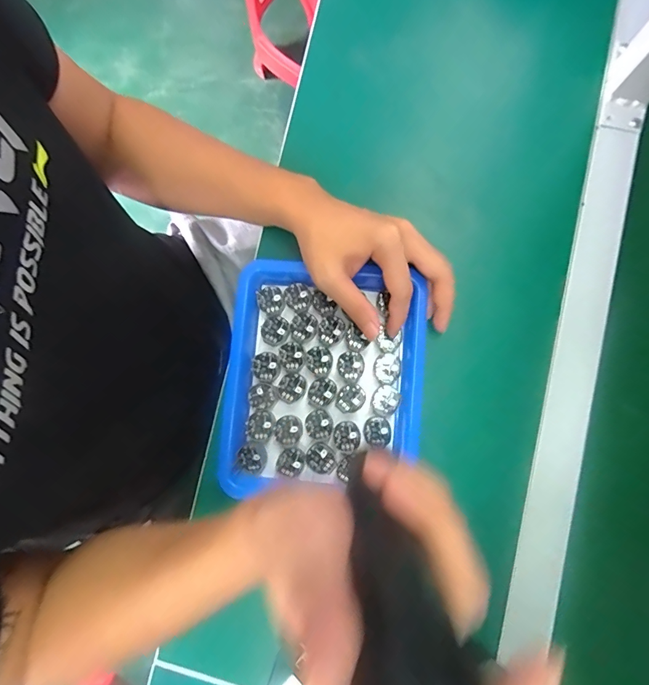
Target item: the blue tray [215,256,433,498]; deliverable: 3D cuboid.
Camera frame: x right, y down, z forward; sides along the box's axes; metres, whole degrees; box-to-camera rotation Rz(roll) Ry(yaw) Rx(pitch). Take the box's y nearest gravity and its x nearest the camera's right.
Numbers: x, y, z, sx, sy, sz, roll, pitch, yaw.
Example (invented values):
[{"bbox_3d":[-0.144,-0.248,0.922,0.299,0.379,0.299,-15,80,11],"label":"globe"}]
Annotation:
[{"bbox_3d":[-0.004,0.036,0.367,0.178,0.043,0.206,6,77,2],"label":"blue tray"}]

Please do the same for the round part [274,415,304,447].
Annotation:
[{"bbox_3d":[-0.033,0.082,0.370,0.025,0.004,0.027,0,77,1],"label":"round part"}]

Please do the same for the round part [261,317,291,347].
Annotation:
[{"bbox_3d":[-0.046,-0.010,0.382,0.027,0.005,0.026,0,77,1],"label":"round part"}]

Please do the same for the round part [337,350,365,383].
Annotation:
[{"bbox_3d":[0.025,0.021,0.371,0.027,0.004,0.025,42,81,9],"label":"round part"}]

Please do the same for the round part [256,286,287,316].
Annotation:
[{"bbox_3d":[-0.051,-0.040,0.384,0.029,0.004,0.026,43,81,10],"label":"round part"}]

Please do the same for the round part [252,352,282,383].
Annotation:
[{"bbox_3d":[-0.054,0.023,0.377,0.027,0.004,0.026,41,81,9],"label":"round part"}]

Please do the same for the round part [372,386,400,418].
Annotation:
[{"bbox_3d":[0.055,0.054,0.366,0.024,0.004,0.026,0,77,1],"label":"round part"}]

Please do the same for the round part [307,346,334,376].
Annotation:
[{"bbox_3d":[-0.004,0.017,0.373,0.024,0.004,0.027,-21,78,-4],"label":"round part"}]

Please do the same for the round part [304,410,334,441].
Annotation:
[{"bbox_3d":[-0.005,0.076,0.368,0.027,0.004,0.025,41,81,9],"label":"round part"}]

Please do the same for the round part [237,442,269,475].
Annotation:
[{"bbox_3d":[-0.065,0.106,0.368,0.027,0.011,0.026,43,81,10],"label":"round part"}]

